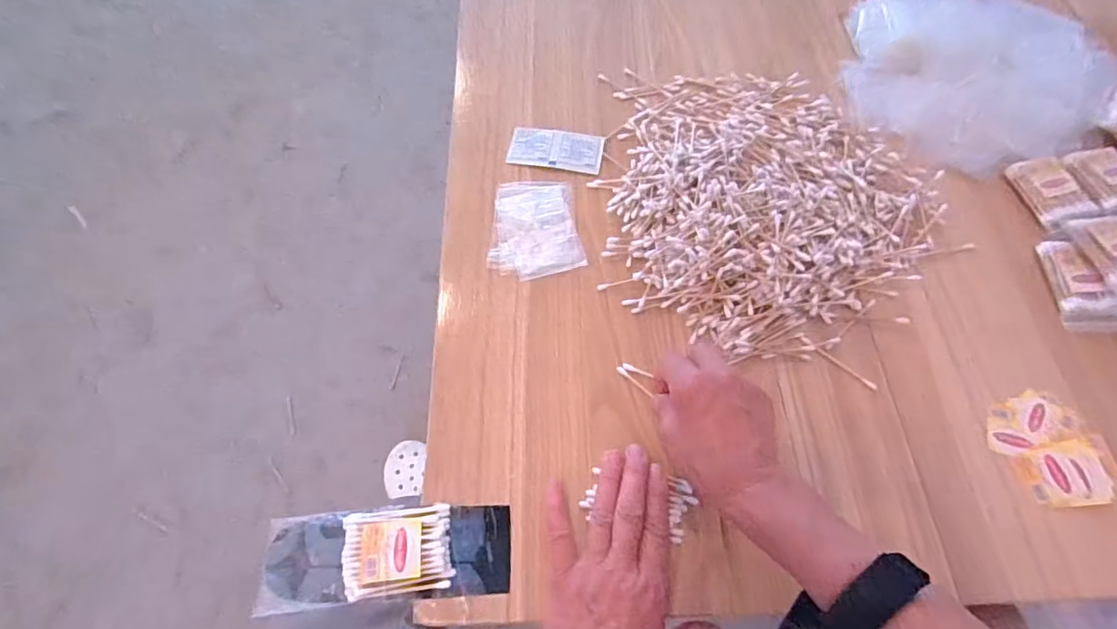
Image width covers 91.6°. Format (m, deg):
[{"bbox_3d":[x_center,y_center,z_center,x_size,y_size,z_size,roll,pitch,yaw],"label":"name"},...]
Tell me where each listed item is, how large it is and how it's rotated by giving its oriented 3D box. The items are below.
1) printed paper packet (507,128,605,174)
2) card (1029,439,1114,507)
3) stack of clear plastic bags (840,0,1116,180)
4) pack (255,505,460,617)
[{"bbox_3d":[-0.002,-0.178,0.583,0.098,0.005,0.050,8,63,4],"label":"printed paper packet"},{"bbox_3d":[0.404,0.124,0.426,0.054,0.004,0.048,-5,63,-3],"label":"card"},{"bbox_3d":[0.479,-0.266,0.610,0.290,0.052,0.252,15,64,7],"label":"stack of clear plastic bags"},{"bbox_3d":[-0.148,0.174,0.395,0.136,0.016,0.062,-7,63,-4],"label":"pack"}]

